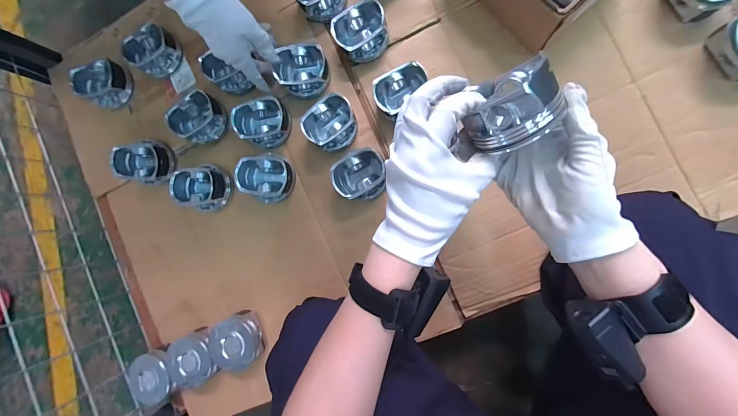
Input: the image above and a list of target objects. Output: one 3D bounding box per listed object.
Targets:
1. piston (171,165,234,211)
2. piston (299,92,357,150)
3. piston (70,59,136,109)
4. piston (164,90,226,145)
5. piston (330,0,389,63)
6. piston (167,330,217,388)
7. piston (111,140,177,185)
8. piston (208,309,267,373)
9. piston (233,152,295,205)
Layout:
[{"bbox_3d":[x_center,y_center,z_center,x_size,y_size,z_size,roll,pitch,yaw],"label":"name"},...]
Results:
[{"bbox_3d":[-0.263,-0.032,0.515,0.077,0.050,0.071,3,90,9],"label":"piston"},{"bbox_3d":[-0.053,-0.123,0.481,0.078,0.049,0.065,-44,83,6],"label":"piston"},{"bbox_3d":[-0.445,-0.211,0.549,0.074,0.050,0.074,0,89,9],"label":"piston"},{"bbox_3d":[-0.264,-0.141,0.515,0.060,0.058,0.074,28,94,8],"label":"piston"},{"bbox_3d":[-0.010,-0.256,0.476,0.076,0.050,0.066,-37,84,7],"label":"piston"},{"bbox_3d":[-0.268,0.232,0.511,0.072,0.051,0.073,-13,87,9],"label":"piston"},{"bbox_3d":[-0.362,-0.074,0.531,0.072,0.053,0.066,0,89,9],"label":"piston"},{"bbox_3d":[-0.201,0.204,0.500,0.072,0.052,0.074,0,89,9],"label":"piston"},{"bbox_3d":[-0.151,-0.046,0.491,0.074,0.051,0.071,0,89,9],"label":"piston"}]

